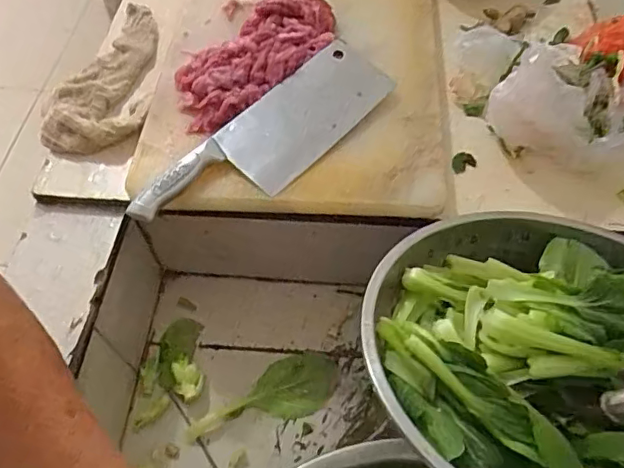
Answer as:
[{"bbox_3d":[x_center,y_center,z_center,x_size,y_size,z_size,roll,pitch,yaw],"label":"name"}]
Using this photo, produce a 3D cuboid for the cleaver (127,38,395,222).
[{"bbox_3d":[-0.037,-0.092,0.557,0.090,0.028,0.286,37,64,23],"label":"cleaver"}]

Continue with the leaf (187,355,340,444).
[{"bbox_3d":[-0.051,0.168,0.583,0.158,0.010,0.059,-13,57,-8],"label":"leaf"}]

